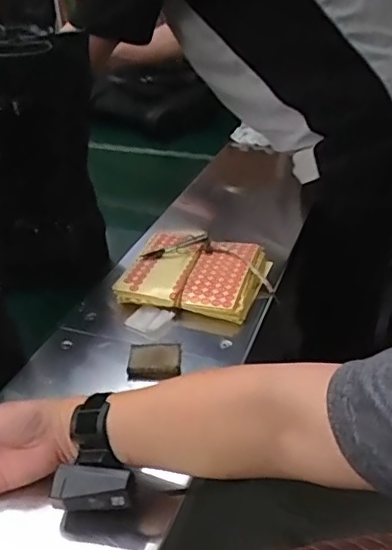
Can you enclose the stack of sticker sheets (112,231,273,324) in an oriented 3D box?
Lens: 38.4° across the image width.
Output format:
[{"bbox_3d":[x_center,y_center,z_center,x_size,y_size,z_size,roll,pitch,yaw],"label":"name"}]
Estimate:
[{"bbox_3d":[0.000,-0.003,0.804,0.195,0.039,0.174,6,34,11],"label":"stack of sticker sheets"}]

